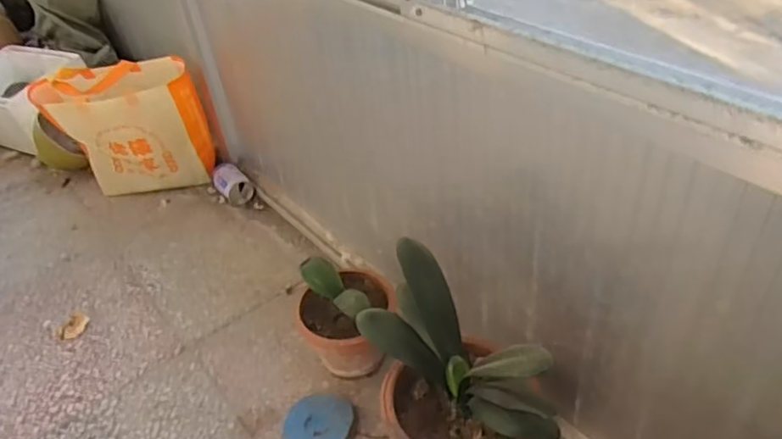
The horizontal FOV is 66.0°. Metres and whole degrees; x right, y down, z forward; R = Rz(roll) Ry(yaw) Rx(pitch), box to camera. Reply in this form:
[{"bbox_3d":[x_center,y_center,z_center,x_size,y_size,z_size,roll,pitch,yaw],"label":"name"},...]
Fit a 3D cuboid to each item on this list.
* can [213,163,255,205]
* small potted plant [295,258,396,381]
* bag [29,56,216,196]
[{"bbox_3d":[-0.355,-0.082,1.355,0.072,0.062,0.088,-26,43,-21],"label":"can"},{"bbox_3d":[-0.067,0.163,0.950,0.137,0.168,0.133,-9,40,-2],"label":"small potted plant"},{"bbox_3d":[-0.578,-0.185,1.337,0.327,0.305,0.096,-5,40,2],"label":"bag"}]

